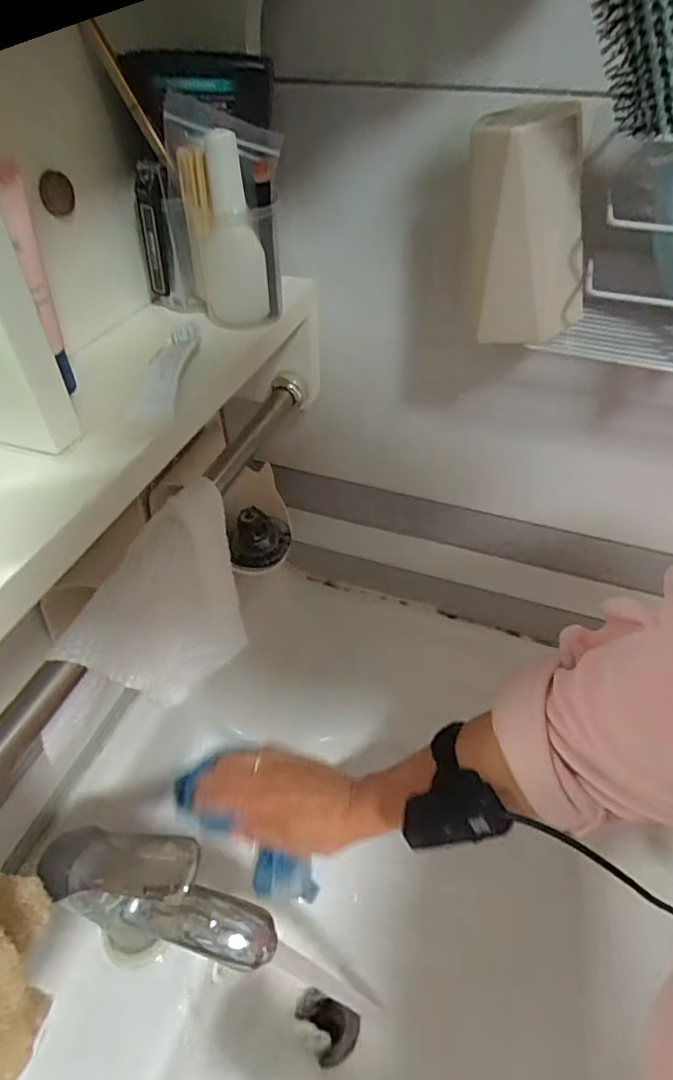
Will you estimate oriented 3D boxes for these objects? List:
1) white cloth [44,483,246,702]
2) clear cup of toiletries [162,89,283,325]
[{"bbox_3d":[-0.092,0.040,0.329,0.024,0.095,0.130,0,42,33],"label":"white cloth"},{"bbox_3d":[-0.060,-0.181,0.322,0.052,0.104,0.045,-25,50,-24],"label":"clear cup of toiletries"}]

